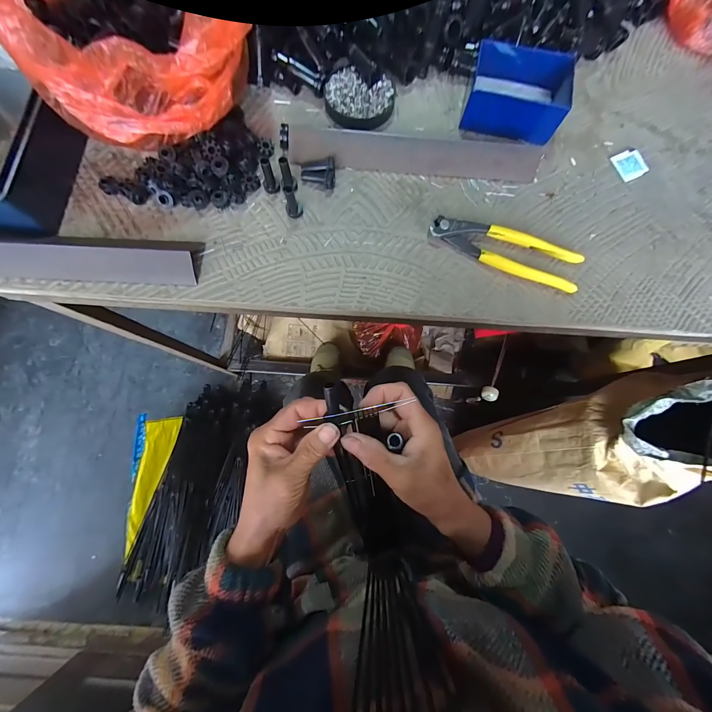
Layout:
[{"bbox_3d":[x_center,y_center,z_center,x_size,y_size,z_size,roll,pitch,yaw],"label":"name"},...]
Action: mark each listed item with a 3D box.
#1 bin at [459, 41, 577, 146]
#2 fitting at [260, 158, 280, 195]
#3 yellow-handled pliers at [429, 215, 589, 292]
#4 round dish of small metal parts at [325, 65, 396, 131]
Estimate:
[{"bbox_3d":[0.186,-0.301,0.358,0.107,0.042,0.085,16,79,2],"label":"bin"},{"bbox_3d":[-0.094,-0.192,0.334,0.016,0.037,0.012,-22,80,-5],"label":"fitting"},{"bbox_3d":[0.162,-0.116,0.336,0.162,0.014,0.044,20,79,3],"label":"yellow-handled pliers"},{"bbox_3d":[0.004,-0.308,0.370,0.080,0.014,0.071,18,79,2],"label":"round dish of small metal parts"}]

